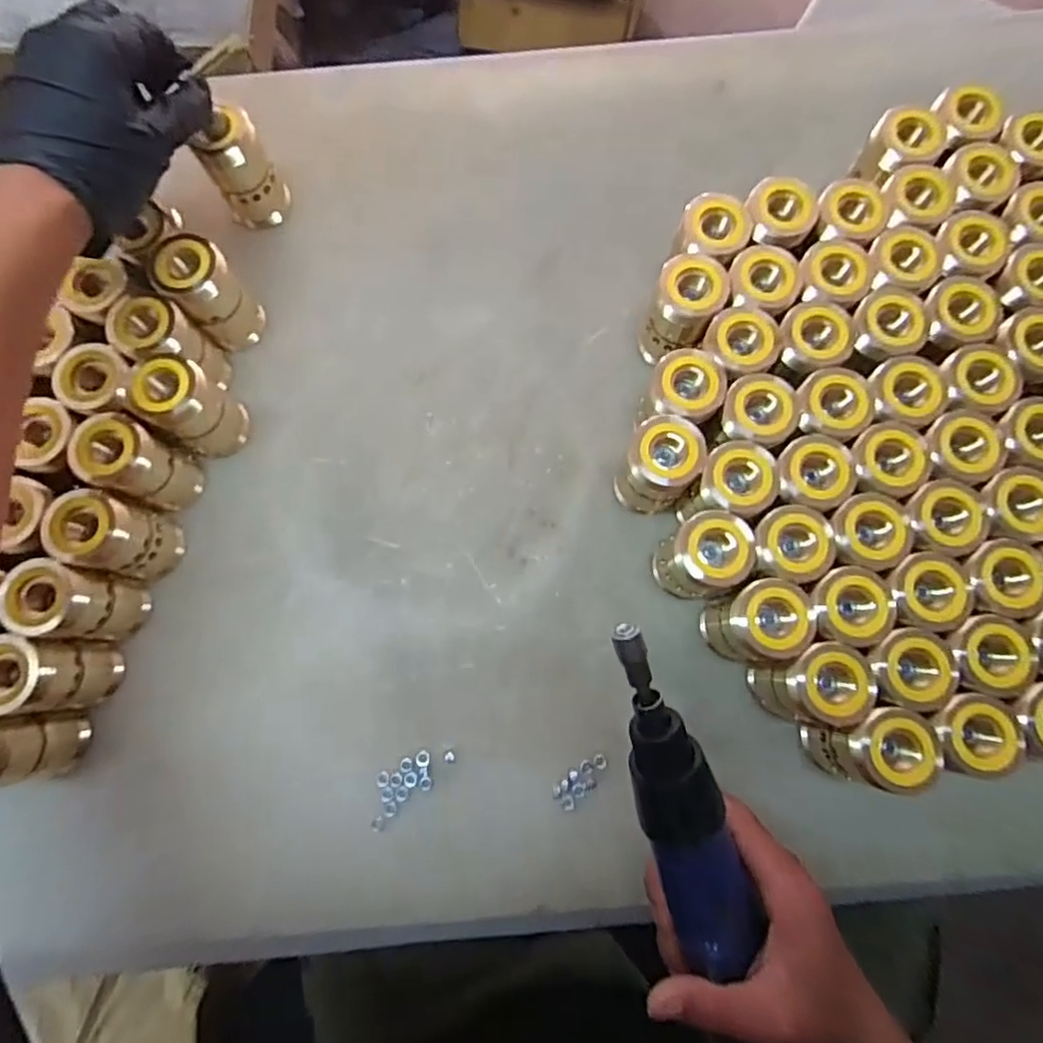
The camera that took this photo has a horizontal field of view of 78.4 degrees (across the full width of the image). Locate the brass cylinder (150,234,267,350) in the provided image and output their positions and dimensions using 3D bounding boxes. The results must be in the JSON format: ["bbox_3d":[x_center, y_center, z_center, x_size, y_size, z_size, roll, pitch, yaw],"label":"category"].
[{"bbox_3d":[-0.196,-0.144,0.407,0.034,0.070,0.038,42,83,9],"label":"brass cylinder"}]

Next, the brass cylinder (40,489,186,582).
[{"bbox_3d":[-0.234,0.010,0.373,0.038,0.073,0.040,15,79,4],"label":"brass cylinder"}]

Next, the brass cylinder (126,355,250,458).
[{"bbox_3d":[-0.200,-0.069,0.390,0.035,0.069,0.040,29,81,7],"label":"brass cylinder"}]

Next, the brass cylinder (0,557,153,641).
[{"bbox_3d":[-0.249,0.047,0.367,0.038,0.072,0.039,5,79,3],"label":"brass cylinder"}]

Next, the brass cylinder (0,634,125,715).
[{"bbox_3d":[-0.262,0.085,0.359,0.036,0.073,0.038,-5,79,1],"label":"brass cylinder"}]

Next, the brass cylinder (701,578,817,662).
[{"bbox_3d":[0.132,0.058,0.363,0.039,0.074,0.041,0,79,2],"label":"brass cylinder"}]

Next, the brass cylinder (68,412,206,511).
[{"bbox_3d":[-0.227,-0.034,0.382,0.041,0.071,0.039,0,79,2],"label":"brass cylinder"}]

